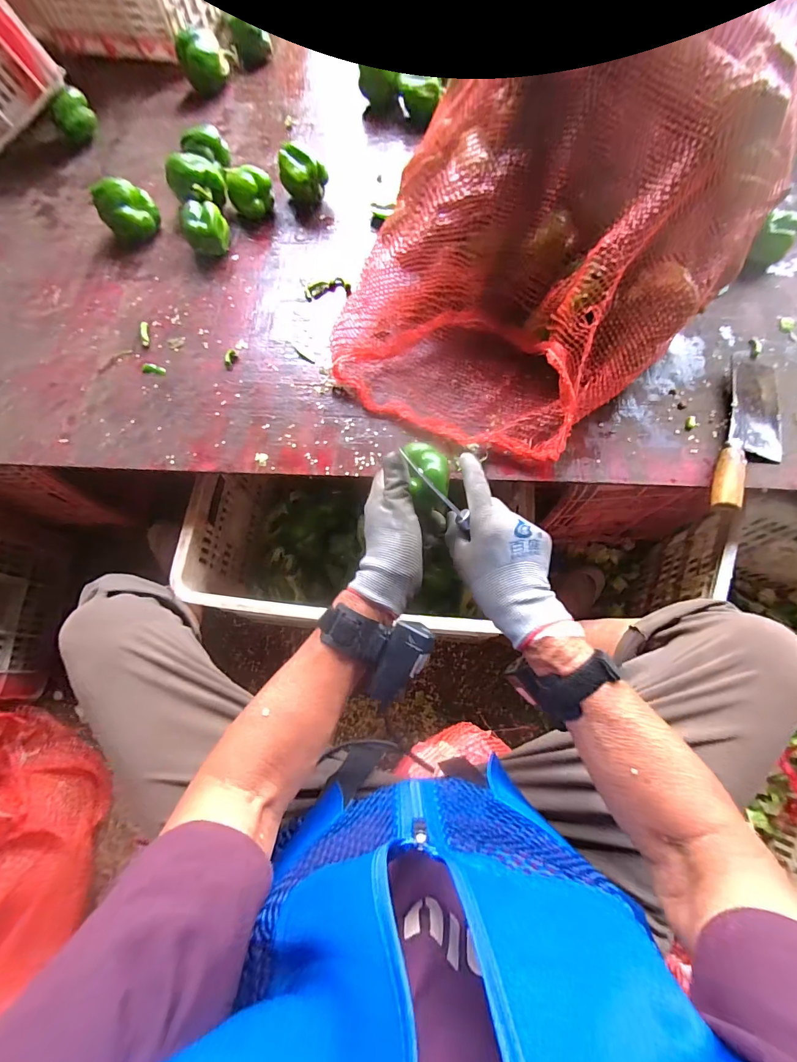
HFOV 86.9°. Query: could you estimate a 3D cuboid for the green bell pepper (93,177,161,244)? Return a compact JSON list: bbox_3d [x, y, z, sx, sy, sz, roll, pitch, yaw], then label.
[{"bbox_3d":[-0.445,-0.530,0.701,0.085,0.072,0.067,-41,76,-11],"label":"green bell pepper"}]

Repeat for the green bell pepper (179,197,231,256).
[{"bbox_3d":[-0.312,-0.491,0.688,0.071,0.056,0.076,-27,74,-7],"label":"green bell pepper"}]

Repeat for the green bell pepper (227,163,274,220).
[{"bbox_3d":[-0.249,-0.572,0.716,0.070,0.055,0.064,-17,73,-4],"label":"green bell pepper"}]

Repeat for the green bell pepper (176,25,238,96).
[{"bbox_3d":[-0.370,-0.915,0.820,0.102,0.064,0.101,0,72,1],"label":"green bell pepper"}]

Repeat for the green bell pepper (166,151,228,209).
[{"bbox_3d":[-0.336,-0.579,0.710,0.075,0.073,0.076,0,72,1],"label":"green bell pepper"}]

